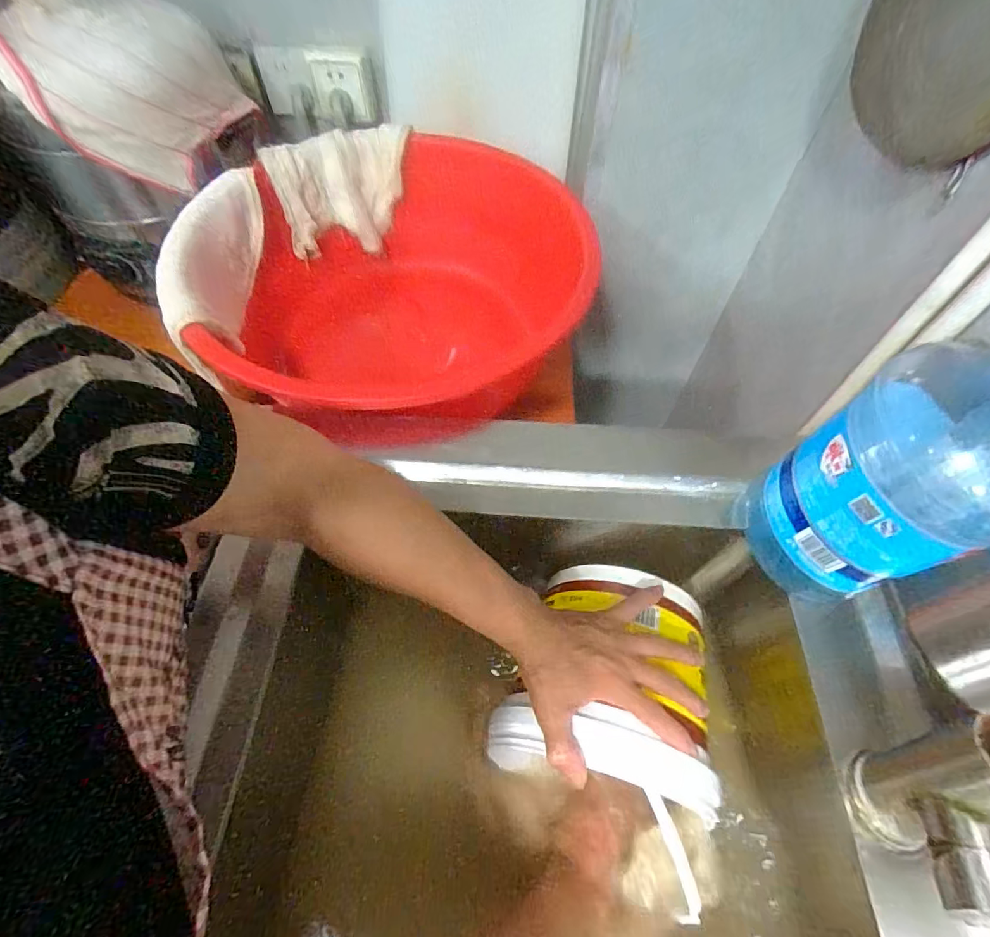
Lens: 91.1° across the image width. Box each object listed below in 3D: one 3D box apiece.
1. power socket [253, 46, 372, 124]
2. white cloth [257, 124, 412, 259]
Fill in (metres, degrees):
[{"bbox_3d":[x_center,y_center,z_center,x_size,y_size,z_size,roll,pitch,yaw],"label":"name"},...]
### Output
[{"bbox_3d":[-0.219,-0.485,0.598,0.152,0.102,0.040,14,85,7],"label":"power socket"},{"bbox_3d":[-0.192,-0.347,0.621,0.169,0.129,0.048,-31,63,-19],"label":"white cloth"}]

